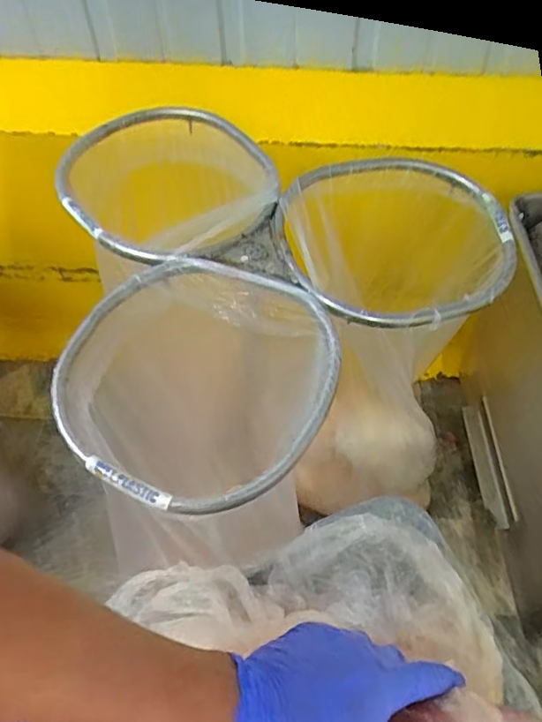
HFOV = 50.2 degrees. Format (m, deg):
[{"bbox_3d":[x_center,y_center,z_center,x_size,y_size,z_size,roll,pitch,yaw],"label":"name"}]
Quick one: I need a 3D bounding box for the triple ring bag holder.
[{"bbox_3d":[-0.060,-0.173,0.802,0.645,0.042,0.611,-37,62,-23],"label":"triple ring bag holder"}]

